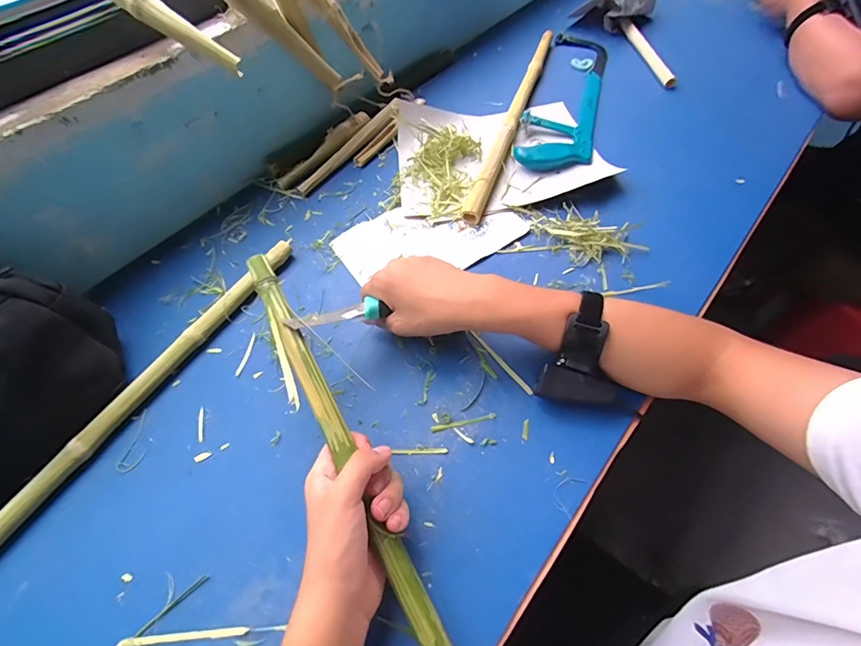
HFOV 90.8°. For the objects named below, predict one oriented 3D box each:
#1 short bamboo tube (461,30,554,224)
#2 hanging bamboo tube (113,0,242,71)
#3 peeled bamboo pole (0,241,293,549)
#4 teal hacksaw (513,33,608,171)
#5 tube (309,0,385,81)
[{"bbox_3d":[0.139,-0.342,0.682,0.028,0.025,0.514,16,60,13],"label":"short bamboo tube"},{"bbox_3d":[-0.300,-0.338,0.470,0.182,0.034,0.021,29,60,-12],"label":"hanging bamboo tube"},{"bbox_3d":[-0.304,0.074,0.441,0.024,0.027,0.463,25,63,17],"label":"peeled bamboo pole"},{"bbox_3d":[0.230,-0.390,0.711,0.112,0.018,0.410,13,60,11],"label":"teal hacksaw"},{"bbox_3d":[-0.129,-0.409,0.569,0.021,0.181,0.026,-14,49,40],"label":"tube"}]

